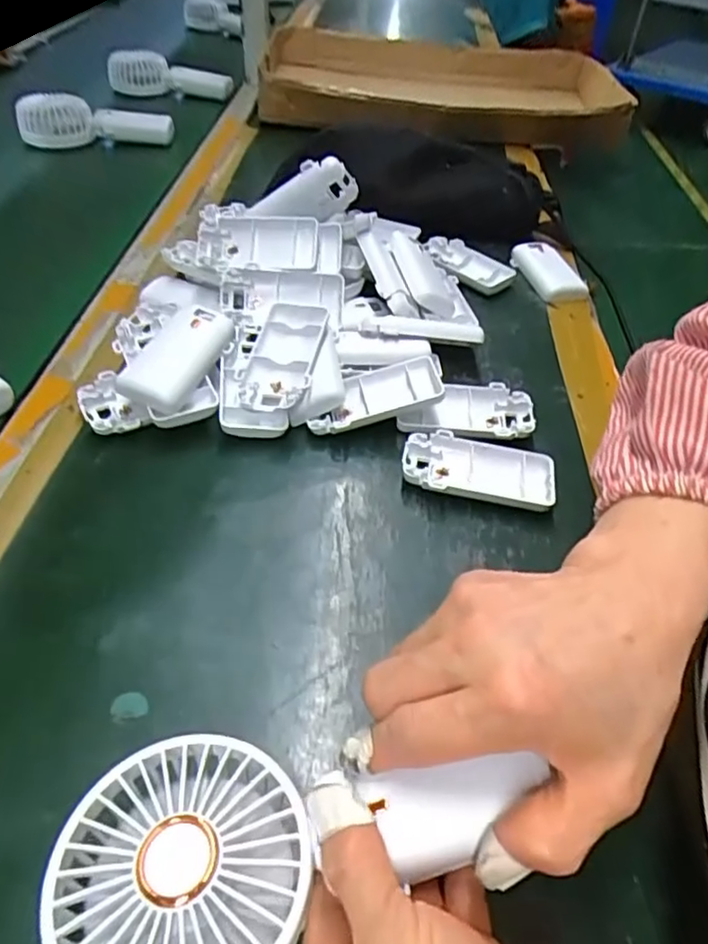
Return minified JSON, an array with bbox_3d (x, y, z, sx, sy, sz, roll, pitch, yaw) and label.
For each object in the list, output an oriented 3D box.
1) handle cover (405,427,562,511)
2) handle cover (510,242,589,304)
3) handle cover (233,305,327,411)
[{"bbox_3d":[0.079,0.000,0.393,0.094,0.017,0.047,11,46,6],"label":"handle cover"},{"bbox_3d":[0.181,-0.188,0.584,0.048,0.013,0.090,-10,47,-12],"label":"handle cover"},{"bbox_3d":[-0.051,-0.081,0.428,0.053,0.029,0.085,6,45,0],"label":"handle cover"}]

